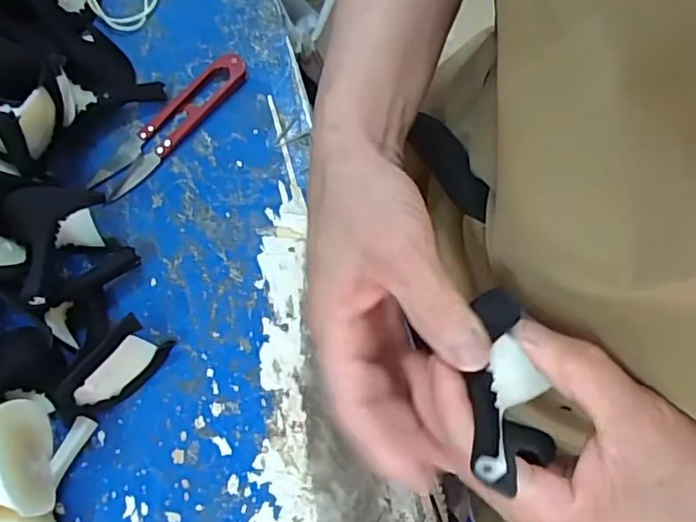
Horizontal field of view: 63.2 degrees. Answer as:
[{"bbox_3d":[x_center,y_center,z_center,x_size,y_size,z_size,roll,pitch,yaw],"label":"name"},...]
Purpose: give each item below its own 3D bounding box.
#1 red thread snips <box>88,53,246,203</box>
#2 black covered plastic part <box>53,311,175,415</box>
[{"bbox_3d":[-0.108,-0.083,0.340,0.025,0.011,0.114,41,79,12],"label":"red thread snips"},{"bbox_3d":[-0.119,0.057,0.285,0.018,0.043,0.058,42,79,12],"label":"black covered plastic part"}]

